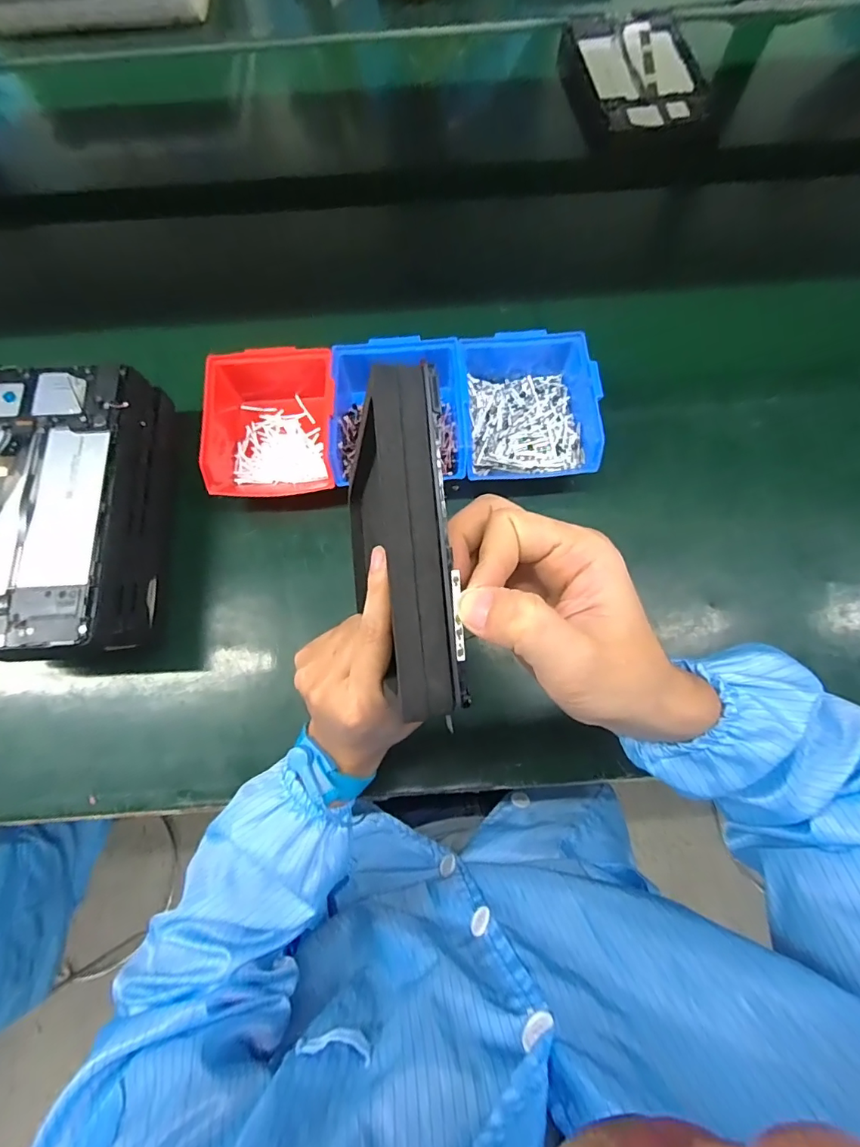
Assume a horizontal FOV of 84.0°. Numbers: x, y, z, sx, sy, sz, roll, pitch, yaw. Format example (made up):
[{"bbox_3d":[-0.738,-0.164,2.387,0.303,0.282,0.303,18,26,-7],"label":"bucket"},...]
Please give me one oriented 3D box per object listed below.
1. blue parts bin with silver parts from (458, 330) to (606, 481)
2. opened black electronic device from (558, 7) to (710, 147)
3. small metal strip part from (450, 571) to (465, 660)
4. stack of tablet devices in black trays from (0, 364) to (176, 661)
[{"bbox_3d":[0.093,-0.164,0.466,0.121,0.065,0.147,-1,72,0],"label":"blue parts bin with silver parts"},{"bbox_3d":[0.284,-0.679,0.666,0.164,0.047,0.234,-12,72,-3],"label":"opened black electronic device"},{"bbox_3d":[0.012,0.018,0.198,0.004,0.004,0.037,-5,89,0],"label":"small metal strip part"},{"bbox_3d":[-0.326,-0.048,0.424,0.151,0.110,0.247,-3,72,0],"label":"stack of tablet devices in black trays"}]

